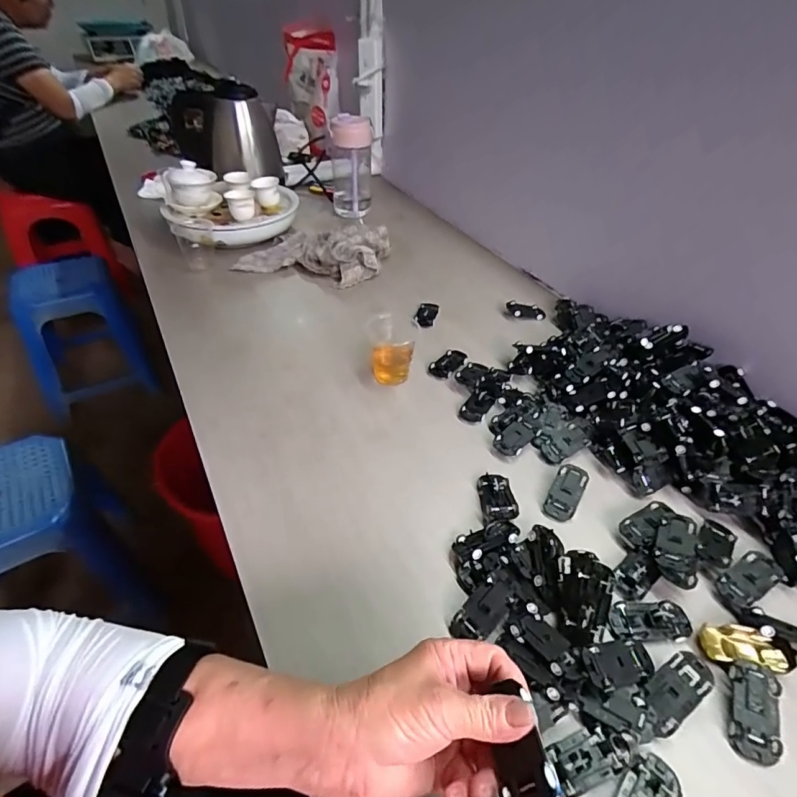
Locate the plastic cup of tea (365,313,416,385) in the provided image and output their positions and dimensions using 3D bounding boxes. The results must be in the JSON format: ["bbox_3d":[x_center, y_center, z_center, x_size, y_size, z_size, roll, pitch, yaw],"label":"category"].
[{"bbox_3d":[-0.009,-0.064,0.615,0.050,0.080,0.050,-8,43,-8],"label":"plastic cup of tea"}]

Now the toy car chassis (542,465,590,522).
[{"bbox_3d":[0.173,0.095,0.494,0.030,0.013,0.065,24,48,24],"label":"toy car chassis"}]

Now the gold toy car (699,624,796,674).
[{"bbox_3d":[0.277,0.199,0.384,0.062,0.015,0.030,9,44,10],"label":"gold toy car"}]

